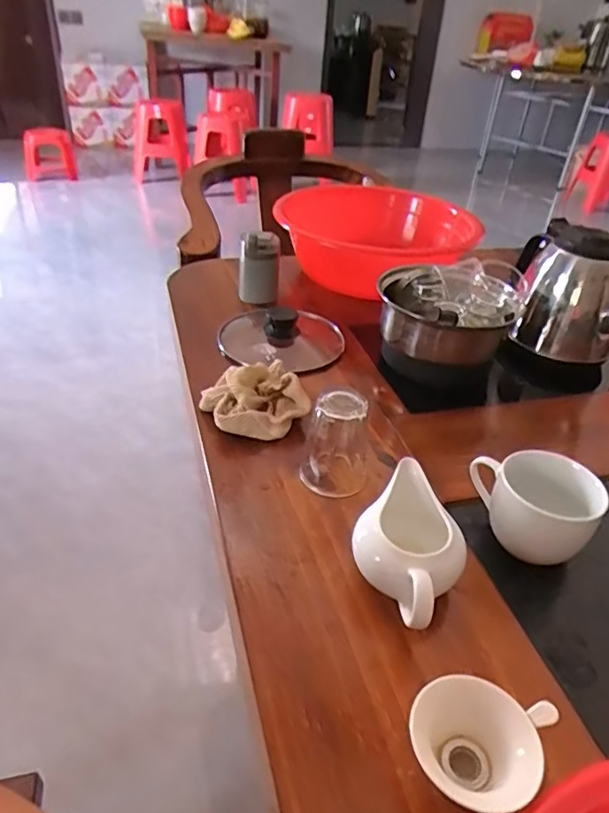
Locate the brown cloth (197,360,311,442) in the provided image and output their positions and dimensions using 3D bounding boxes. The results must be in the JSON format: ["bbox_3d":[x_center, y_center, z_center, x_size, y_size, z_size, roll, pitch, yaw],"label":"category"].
[{"bbox_3d":[-0.048,-0.007,0.565,0.098,0.048,0.094,-16,41,-27],"label":"brown cloth"}]

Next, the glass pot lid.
[{"bbox_3d":[-0.030,-0.092,0.703,0.133,0.046,0.149,-24,45,-34],"label":"glass pot lid"}]

